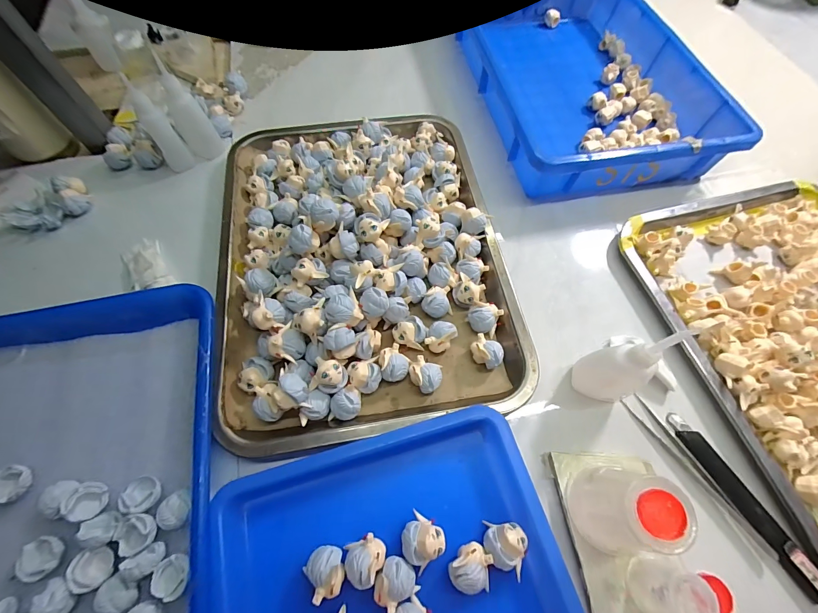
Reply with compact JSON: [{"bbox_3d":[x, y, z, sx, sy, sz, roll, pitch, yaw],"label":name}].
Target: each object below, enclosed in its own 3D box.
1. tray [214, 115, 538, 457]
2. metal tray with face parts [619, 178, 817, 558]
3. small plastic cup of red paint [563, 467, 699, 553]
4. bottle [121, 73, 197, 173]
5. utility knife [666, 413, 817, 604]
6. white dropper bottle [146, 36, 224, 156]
[{"bbox_3d":[-0.046,-0.064,0.332,0.258,0.056,0.349,-9,65,-4],"label":"tray"},{"bbox_3d":[0.373,0.030,0.303,0.252,0.032,0.351,-13,65,-6],"label":"metal tray with face parts"},{"bbox_3d":[0.139,0.136,0.231,0.046,0.068,0.049,15,65,7],"label":"small plastic cup of red paint"},{"bbox_3d":[-0.260,-0.183,0.367,0.028,0.090,0.023,-35,69,-15],"label":"bottle"},{"bbox_3d":[0.249,0.141,0.261,0.021,0.009,0.131,-25,67,-11],"label":"utility knife"},{"bbox_3d":[-0.242,-0.213,0.376,0.035,0.105,0.031,-31,68,-14],"label":"white dropper bottle"}]

